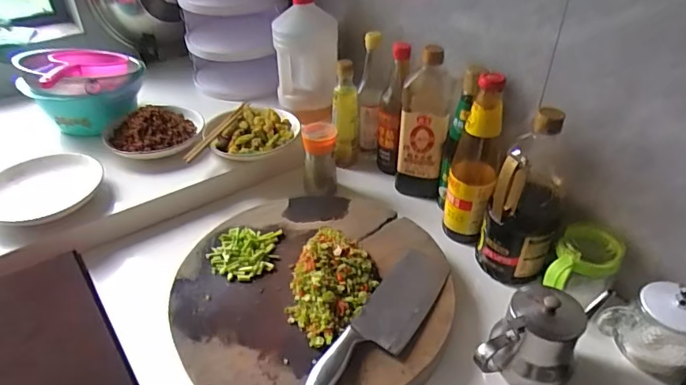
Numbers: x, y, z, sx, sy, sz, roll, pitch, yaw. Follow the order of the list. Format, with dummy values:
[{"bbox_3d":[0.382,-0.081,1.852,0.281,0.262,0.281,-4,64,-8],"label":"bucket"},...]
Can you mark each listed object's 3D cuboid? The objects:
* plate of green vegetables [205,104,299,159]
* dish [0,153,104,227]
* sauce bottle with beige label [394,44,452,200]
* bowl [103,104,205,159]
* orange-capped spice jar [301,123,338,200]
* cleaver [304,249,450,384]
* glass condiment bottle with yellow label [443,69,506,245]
[{"bbox_3d":[-0.173,-0.118,0.928,0.173,0.033,0.150,-5,37,-6],"label":"plate of green vegetables"},{"bbox_3d":[-0.482,-0.007,0.789,0.171,0.025,0.165,-25,43,-28],"label":"dish"},{"bbox_3d":[0.142,-0.118,0.849,0.079,0.275,0.094,7,38,10],"label":"sauce bottle with beige label"},{"bbox_3d":[-0.349,-0.123,0.913,0.175,0.051,0.160,-27,44,-30],"label":"bowl"},{"bbox_3d":[-0.041,-0.055,0.878,0.058,0.142,0.048,-2,37,-2],"label":"orange-capped spice jar"},{"bbox_3d":[0.051,0.161,0.608,0.073,0.017,0.284,21,42,26],"label":"cleaver"},{"bbox_3d":[0.195,-0.038,0.730,0.061,0.273,0.057,6,38,9],"label":"glass condiment bottle with yellow label"}]

